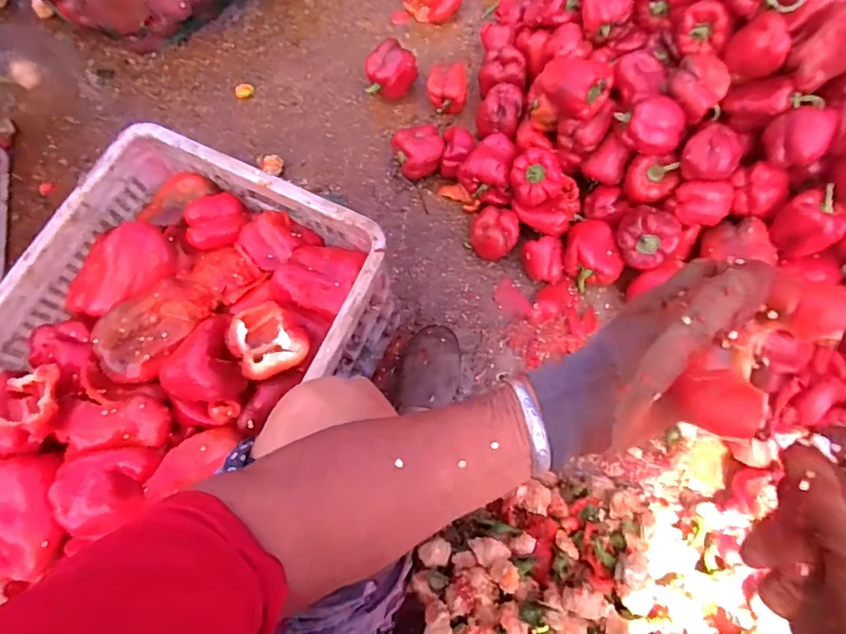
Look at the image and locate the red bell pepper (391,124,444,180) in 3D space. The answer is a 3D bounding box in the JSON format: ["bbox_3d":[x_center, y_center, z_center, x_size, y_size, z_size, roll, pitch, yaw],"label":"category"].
[{"bbox_3d":[-0.005,-0.285,0.876,0.080,0.075,0.078,-23,74,-6],"label":"red bell pepper"}]

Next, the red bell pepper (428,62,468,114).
[{"bbox_3d":[0.046,-0.418,0.924,0.071,0.065,0.088,4,73,2],"label":"red bell pepper"}]

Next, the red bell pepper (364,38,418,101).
[{"bbox_3d":[-0.060,-0.442,0.921,0.080,0.089,0.078,0,73,1],"label":"red bell pepper"}]

